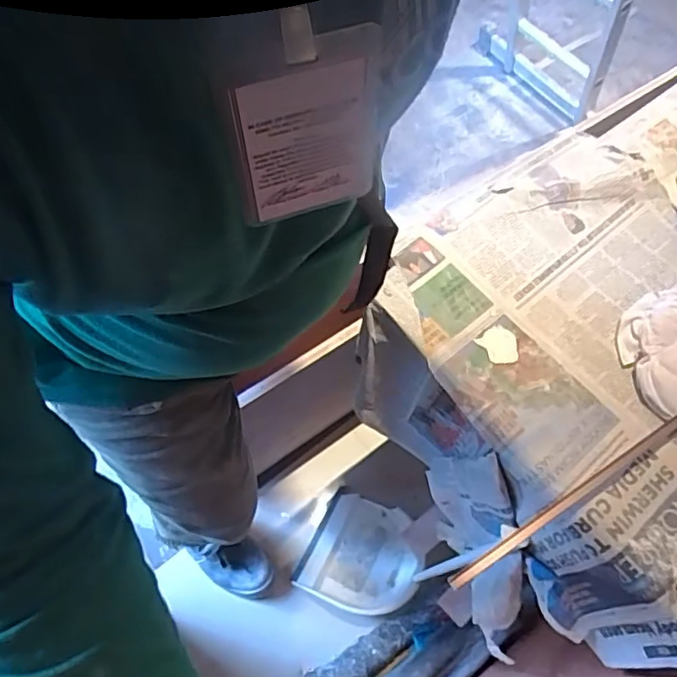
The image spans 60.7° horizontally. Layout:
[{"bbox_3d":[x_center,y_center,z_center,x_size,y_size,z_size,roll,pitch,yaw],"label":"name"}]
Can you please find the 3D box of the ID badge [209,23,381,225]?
[{"bbox_3d":[-0.016,-0.090,0.261,0.070,0.098,0.006,-20,67,-12],"label":"ID badge"}]

